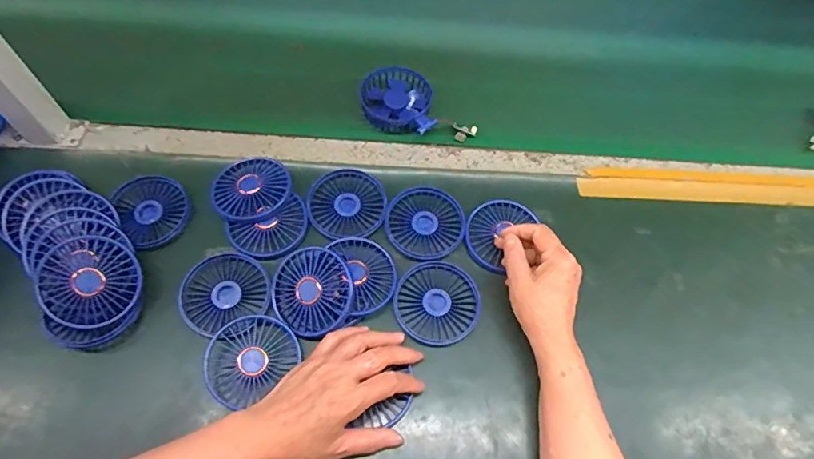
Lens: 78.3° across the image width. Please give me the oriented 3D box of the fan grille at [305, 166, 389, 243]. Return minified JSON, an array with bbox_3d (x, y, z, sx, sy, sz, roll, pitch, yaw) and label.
[{"bbox_3d":[-0.068,-0.029,0.577,0.088,0.015,0.086,0,64,-1],"label":"fan grille"}]

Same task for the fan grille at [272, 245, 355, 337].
[{"bbox_3d":[-0.096,0.060,0.506,0.086,0.018,0.080,0,64,-1],"label":"fan grille"}]

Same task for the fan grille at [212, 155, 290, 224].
[{"bbox_3d":[-0.178,-0.048,0.571,0.083,0.019,0.086,0,64,-1],"label":"fan grille"}]

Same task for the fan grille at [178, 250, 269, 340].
[{"bbox_3d":[-0.192,0.065,0.526,0.084,0.024,0.080,0,64,-1],"label":"fan grille"}]

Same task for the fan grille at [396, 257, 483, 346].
[{"bbox_3d":[0.032,0.077,0.529,0.086,0.007,0.092,0,64,-1],"label":"fan grille"}]

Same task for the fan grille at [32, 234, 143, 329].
[{"bbox_3d":[-0.308,0.049,0.484,0.087,0.016,0.084,3,81,-19],"label":"fan grille"}]

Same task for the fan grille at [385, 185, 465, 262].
[{"bbox_3d":[0.021,-0.008,0.570,0.087,0.010,0.086,0,64,-1],"label":"fan grille"}]

